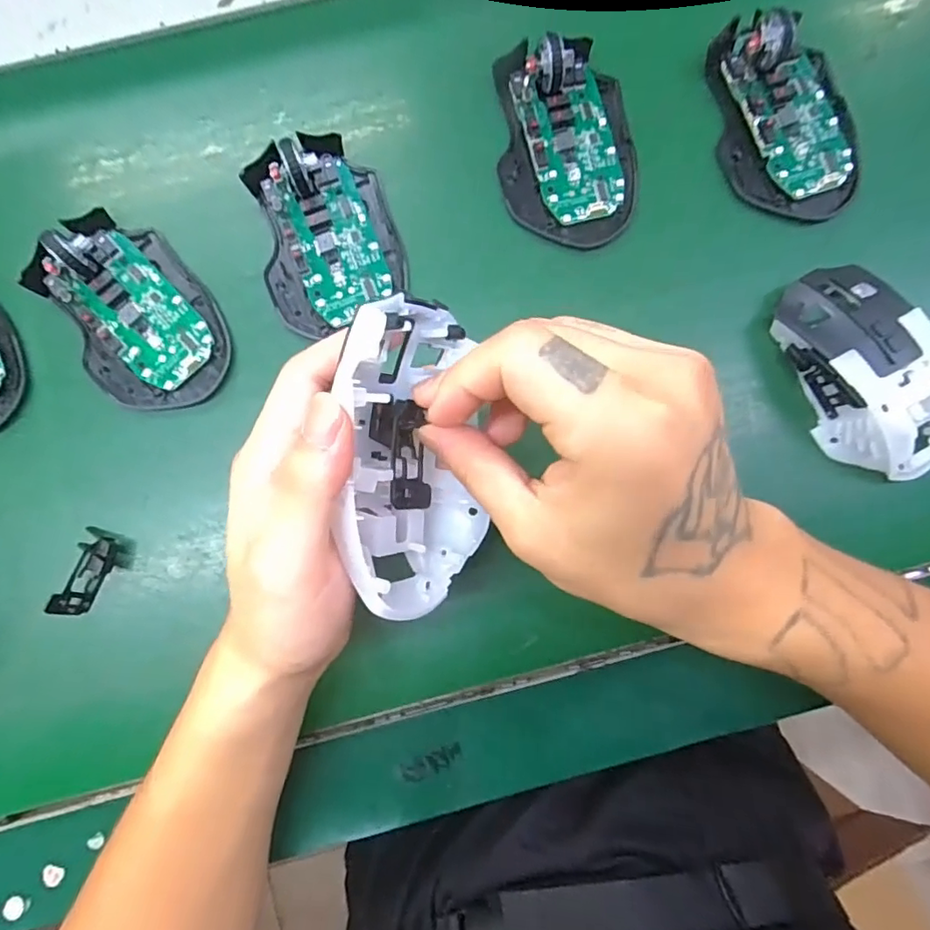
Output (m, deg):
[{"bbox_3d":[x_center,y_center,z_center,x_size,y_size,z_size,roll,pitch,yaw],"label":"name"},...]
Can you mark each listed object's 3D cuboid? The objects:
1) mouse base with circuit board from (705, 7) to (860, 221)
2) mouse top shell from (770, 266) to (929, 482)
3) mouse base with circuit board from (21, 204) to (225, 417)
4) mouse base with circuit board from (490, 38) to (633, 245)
[{"bbox_3d":[0.175,-0.185,0.298,0.069,0.022,0.103,-11,86,-1],"label":"mouse base with circuit board"},{"bbox_3d":[0.204,-0.046,0.280,0.055,0.038,0.112,-28,87,-2],"label":"mouse top shell"},{"bbox_3d":[-0.175,-0.081,0.289,0.070,0.025,0.110,-36,87,-3],"label":"mouse base with circuit board"},{"bbox_3d":[0.055,-0.174,0.296,0.070,0.027,0.107,-8,86,-1],"label":"mouse base with circuit board"}]

